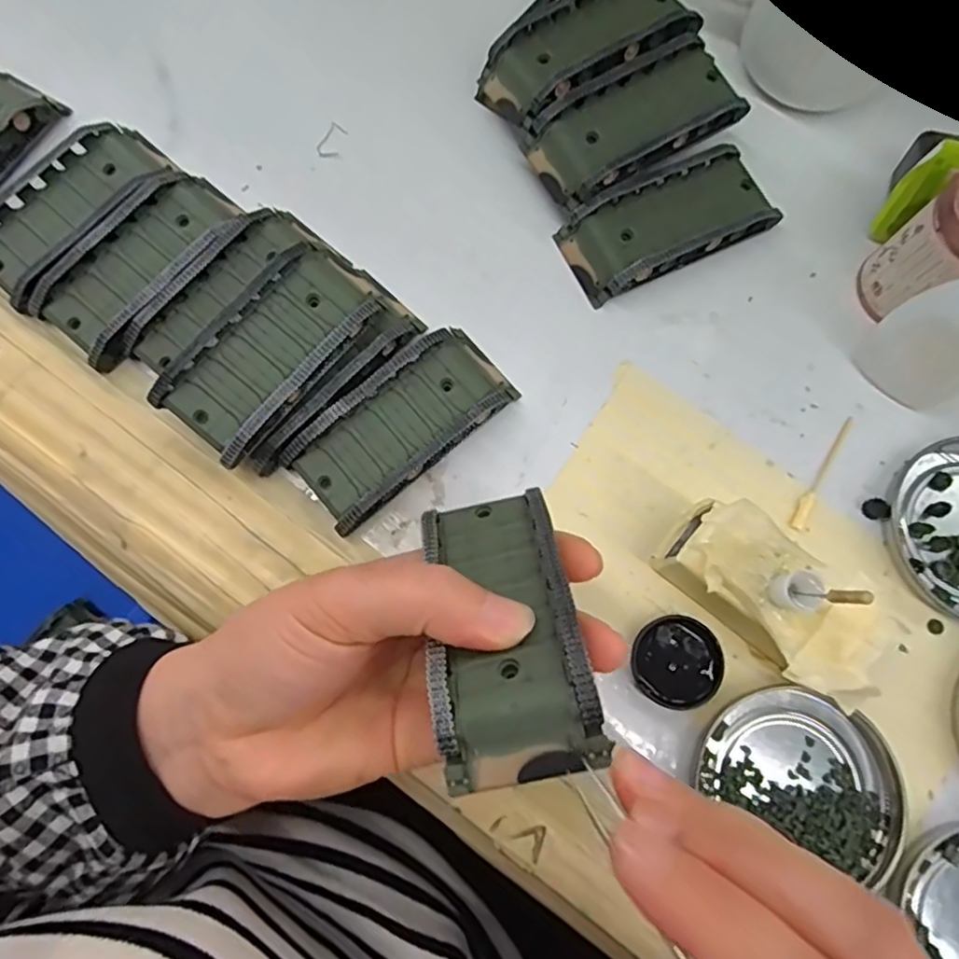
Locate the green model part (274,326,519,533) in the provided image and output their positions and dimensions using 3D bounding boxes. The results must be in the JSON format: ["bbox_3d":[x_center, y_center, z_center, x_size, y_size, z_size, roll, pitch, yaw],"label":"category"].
[{"bbox_3d":[-0.032,-0.024,0.275,0.096,0.020,0.045,-40,81,-10],"label":"green model part"}]

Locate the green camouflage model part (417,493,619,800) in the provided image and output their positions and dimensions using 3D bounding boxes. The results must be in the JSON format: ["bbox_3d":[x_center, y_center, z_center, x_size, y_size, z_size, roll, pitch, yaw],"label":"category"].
[{"bbox_3d":[0.007,0.039,0.193,0.041,0.021,0.095,-6,42,-2],"label":"green camouflage model part"}]

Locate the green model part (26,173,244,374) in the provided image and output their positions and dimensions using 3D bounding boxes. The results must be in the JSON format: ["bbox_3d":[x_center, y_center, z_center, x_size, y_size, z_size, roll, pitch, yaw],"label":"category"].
[{"bbox_3d":[-0.152,-0.100,0.287,0.043,0.017,0.097,38,78,7],"label":"green model part"}]

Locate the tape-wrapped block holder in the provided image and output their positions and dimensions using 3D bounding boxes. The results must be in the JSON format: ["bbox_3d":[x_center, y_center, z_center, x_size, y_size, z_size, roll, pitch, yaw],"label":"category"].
[{"bbox_3d":[0.110,0.046,0.248,0.086,0.044,0.041,36,78,7],"label":"tape-wrapped block holder"}]

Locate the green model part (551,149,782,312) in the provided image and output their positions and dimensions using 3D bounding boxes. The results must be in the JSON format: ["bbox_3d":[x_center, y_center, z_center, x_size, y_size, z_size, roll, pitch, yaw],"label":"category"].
[{"bbox_3d":[0.088,-0.120,0.299,0.095,0.020,0.043,-24,78,-7],"label":"green model part"}]

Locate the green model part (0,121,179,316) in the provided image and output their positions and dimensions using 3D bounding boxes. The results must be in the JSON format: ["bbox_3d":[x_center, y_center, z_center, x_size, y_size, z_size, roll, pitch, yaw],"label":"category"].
[{"bbox_3d":[-0.187,-0.125,0.294,0.048,0.015,0.096,40,78,8],"label":"green model part"}]

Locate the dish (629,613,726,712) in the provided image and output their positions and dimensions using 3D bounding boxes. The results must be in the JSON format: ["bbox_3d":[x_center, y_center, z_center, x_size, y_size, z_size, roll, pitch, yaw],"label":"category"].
[{"bbox_3d":[0.080,0.074,0.260,0.036,0.007,0.035,0,76,-2],"label":"dish"}]

